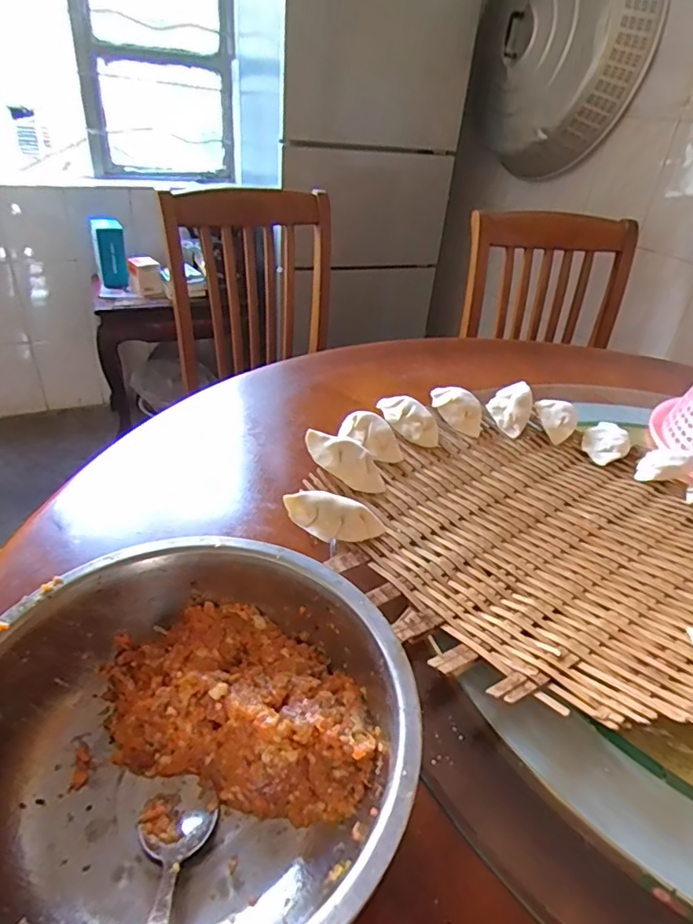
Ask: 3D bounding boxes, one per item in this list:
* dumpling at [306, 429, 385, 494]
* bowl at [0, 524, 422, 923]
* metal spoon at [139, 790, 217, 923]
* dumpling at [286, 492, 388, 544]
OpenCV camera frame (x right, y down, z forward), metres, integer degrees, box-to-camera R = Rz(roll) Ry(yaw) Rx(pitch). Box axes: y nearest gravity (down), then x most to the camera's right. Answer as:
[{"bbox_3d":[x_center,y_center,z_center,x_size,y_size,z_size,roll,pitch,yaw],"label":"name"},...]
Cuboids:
[{"bbox_3d":[0.000,-0.003,0.464,0.079,0.021,0.033,36,40,6],"label":"dumpling"},{"bbox_3d":[-0.084,0.152,0.289,0.222,0.085,0.227,4,34,-3],"label":"bowl"},{"bbox_3d":[-0.082,0.188,0.237,0.036,0.016,0.140,0,-5,-9],"label":"metal spoon"},{"bbox_3d":[-0.008,0.042,0.409,0.076,0.021,0.031,16,33,-8],"label":"dumpling"}]

